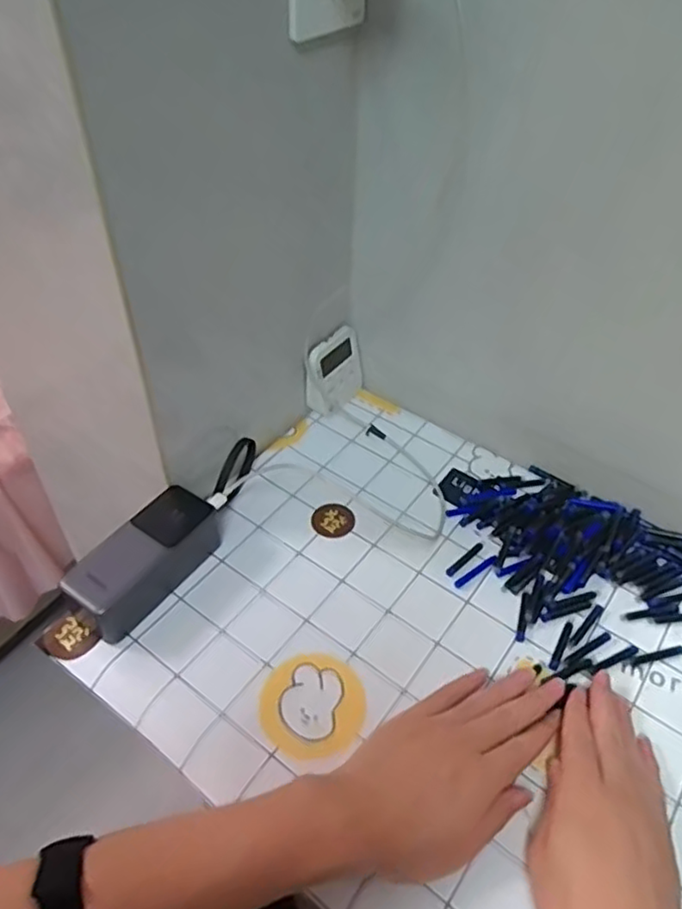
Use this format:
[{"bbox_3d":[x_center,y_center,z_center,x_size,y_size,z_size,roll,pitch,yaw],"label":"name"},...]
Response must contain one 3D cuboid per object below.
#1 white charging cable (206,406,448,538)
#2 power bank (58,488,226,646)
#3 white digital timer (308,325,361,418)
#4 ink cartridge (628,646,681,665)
[{"bbox_3d":[-0.004,0.002,0.633,0.217,0.038,0.171,2,46,0],"label":"white charging cable"},{"bbox_3d":[-0.159,0.085,0.538,0.052,0.057,0.130,29,52,24],"label":"power bank"},{"bbox_3d":[-0.003,-0.088,0.702,0.025,0.080,0.073,30,52,24],"label":"white digital timer"},{"bbox_3d":[0.252,0.160,0.519,0.046,0.005,0.007,-7,47,-9],"label":"ink cartridge"}]

